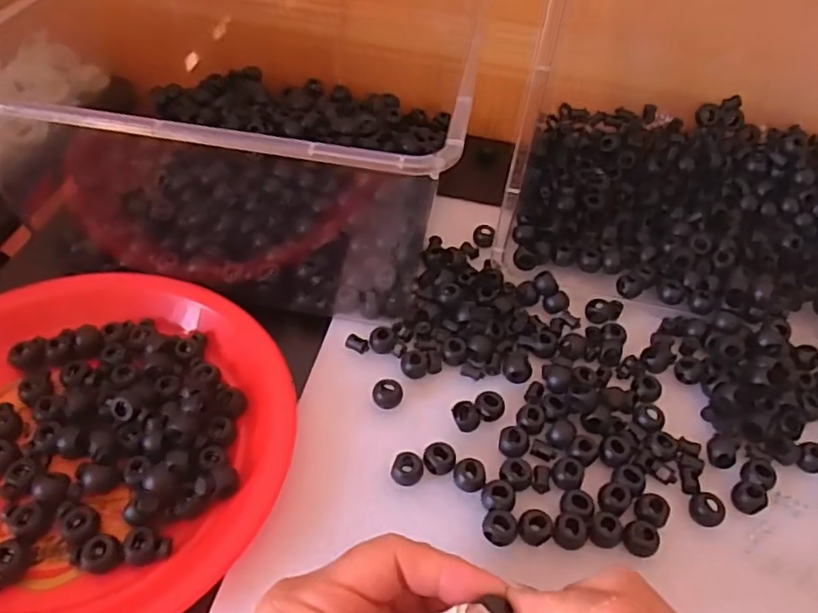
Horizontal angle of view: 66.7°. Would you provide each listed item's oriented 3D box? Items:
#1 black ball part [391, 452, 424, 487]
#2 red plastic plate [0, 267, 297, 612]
[{"bbox_3d":[-0.001,0.089,0.336,0.017,0.012,0.016,6,47,-1],"label":"black ball part"},{"bbox_3d":[-0.183,0.063,0.330,0.221,0.027,0.238,-29,57,-28],"label":"red plastic plate"}]

